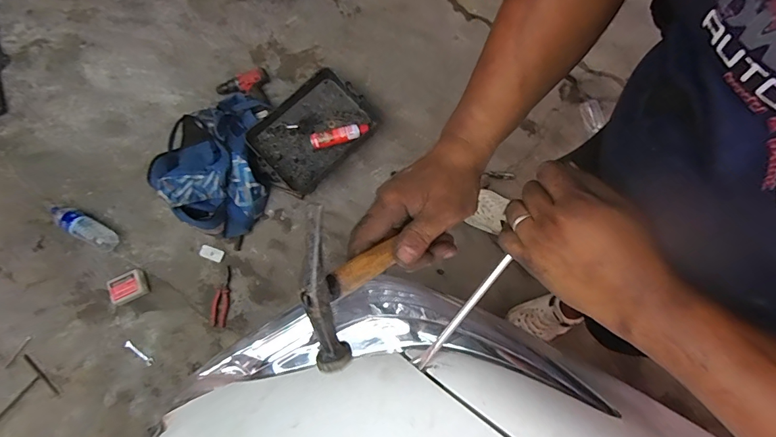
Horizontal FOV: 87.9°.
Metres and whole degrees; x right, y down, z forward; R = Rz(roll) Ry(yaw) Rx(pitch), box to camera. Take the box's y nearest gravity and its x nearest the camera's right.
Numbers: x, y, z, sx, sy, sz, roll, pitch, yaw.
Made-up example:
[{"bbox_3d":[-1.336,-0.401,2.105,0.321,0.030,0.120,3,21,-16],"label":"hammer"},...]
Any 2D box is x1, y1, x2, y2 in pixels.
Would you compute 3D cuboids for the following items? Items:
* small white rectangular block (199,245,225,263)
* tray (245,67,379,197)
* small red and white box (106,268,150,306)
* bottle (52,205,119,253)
[{"bbox_3d":[-0.614,0.122,1.402,0.085,0.012,0.042,19,81,5],"label":"small white rectangular block"},{"bbox_3d":[-0.268,-0.303,1.387,0.418,0.064,0.292,-45,75,-5],"label":"tray"},{"bbox_3d":[-0.881,0.229,1.360,0.122,0.036,0.092,-25,80,-3],"label":"small red and white box"},{"bbox_3d":[-1.057,0.027,1.388,0.263,0.057,0.083,27,81,13],"label":"bottle"}]

